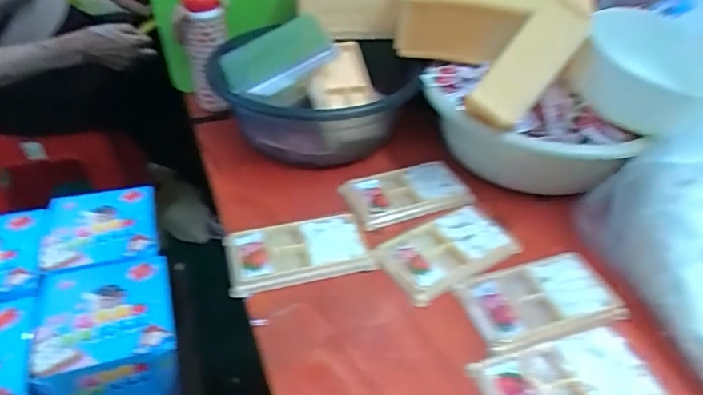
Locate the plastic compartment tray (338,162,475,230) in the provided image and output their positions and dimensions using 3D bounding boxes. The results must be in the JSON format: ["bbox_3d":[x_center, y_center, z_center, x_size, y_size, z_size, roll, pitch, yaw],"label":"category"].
[{"bbox_3d":[0.065,-0.005,0.568,0.137,0.016,0.078,-15,43,-15],"label":"plastic compartment tray"}]

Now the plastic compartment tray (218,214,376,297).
[{"bbox_3d":[-0.054,0.055,0.490,0.136,0.018,0.073,-11,42,-10],"label":"plastic compartment tray"}]

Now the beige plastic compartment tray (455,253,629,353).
[{"bbox_3d":[0.173,0.094,0.452,0.137,0.009,0.078,-13,42,-12],"label":"beige plastic compartment tray"}]

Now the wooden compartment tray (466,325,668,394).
[{"bbox_3d":[0.174,0.145,0.384,0.134,0.011,0.079,-13,42,-13],"label":"wooden compartment tray"}]

